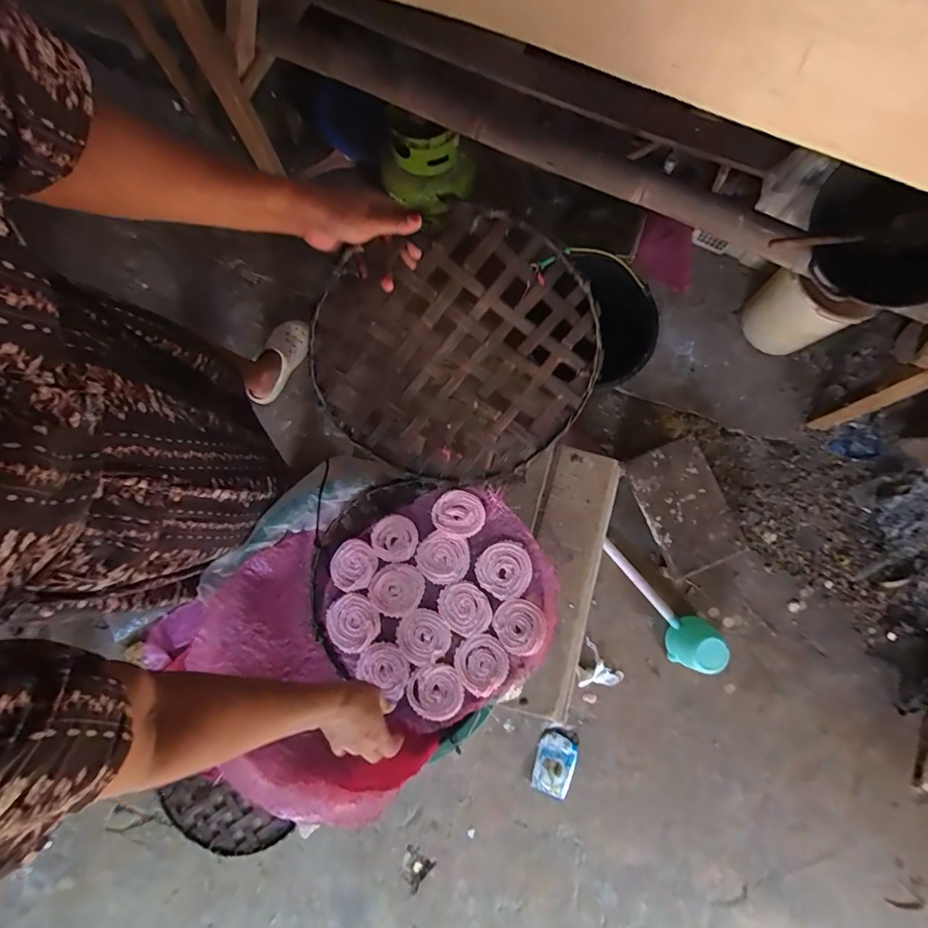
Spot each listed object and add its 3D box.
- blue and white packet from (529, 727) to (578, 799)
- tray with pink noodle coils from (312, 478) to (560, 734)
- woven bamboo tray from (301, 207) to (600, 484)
[{"bbox_3d":[0.225,0.743,1.129,0.095,0.026,0.139,21,79,5],"label":"blue and white packet"},{"bbox_3d":[-0.056,0.199,0.695,0.358,0.060,0.331,33,80,7],"label":"tray with pink noodle coils"},{"bbox_3d":[-0.008,-0.121,0.589,0.342,0.014,0.325,-20,121,11],"label":"woven bamboo tray"}]

